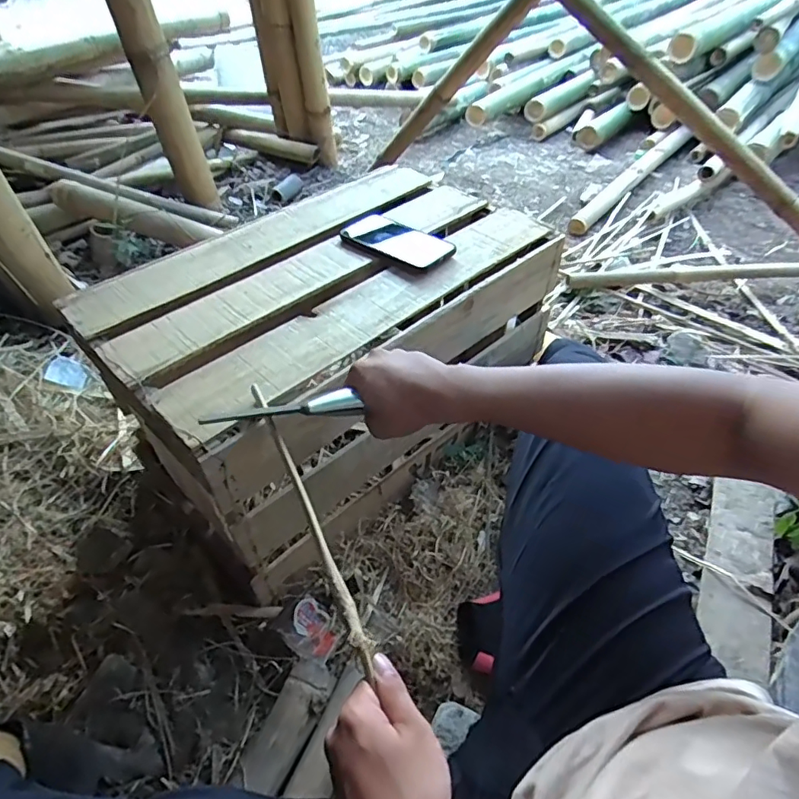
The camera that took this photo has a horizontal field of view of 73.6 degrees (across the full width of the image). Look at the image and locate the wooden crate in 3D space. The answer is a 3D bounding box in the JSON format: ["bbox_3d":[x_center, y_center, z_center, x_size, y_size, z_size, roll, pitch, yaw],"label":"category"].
[{"bbox_3d":[-0.094,-0.068,0.819,0.567,0.319,0.356,-35,51,-27],"label":"wooden crate"}]

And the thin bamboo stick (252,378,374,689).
[{"bbox_3d":[-0.082,0.088,0.460,0.012,0.015,0.281,-20,53,-17],"label":"thin bamboo stick"}]

